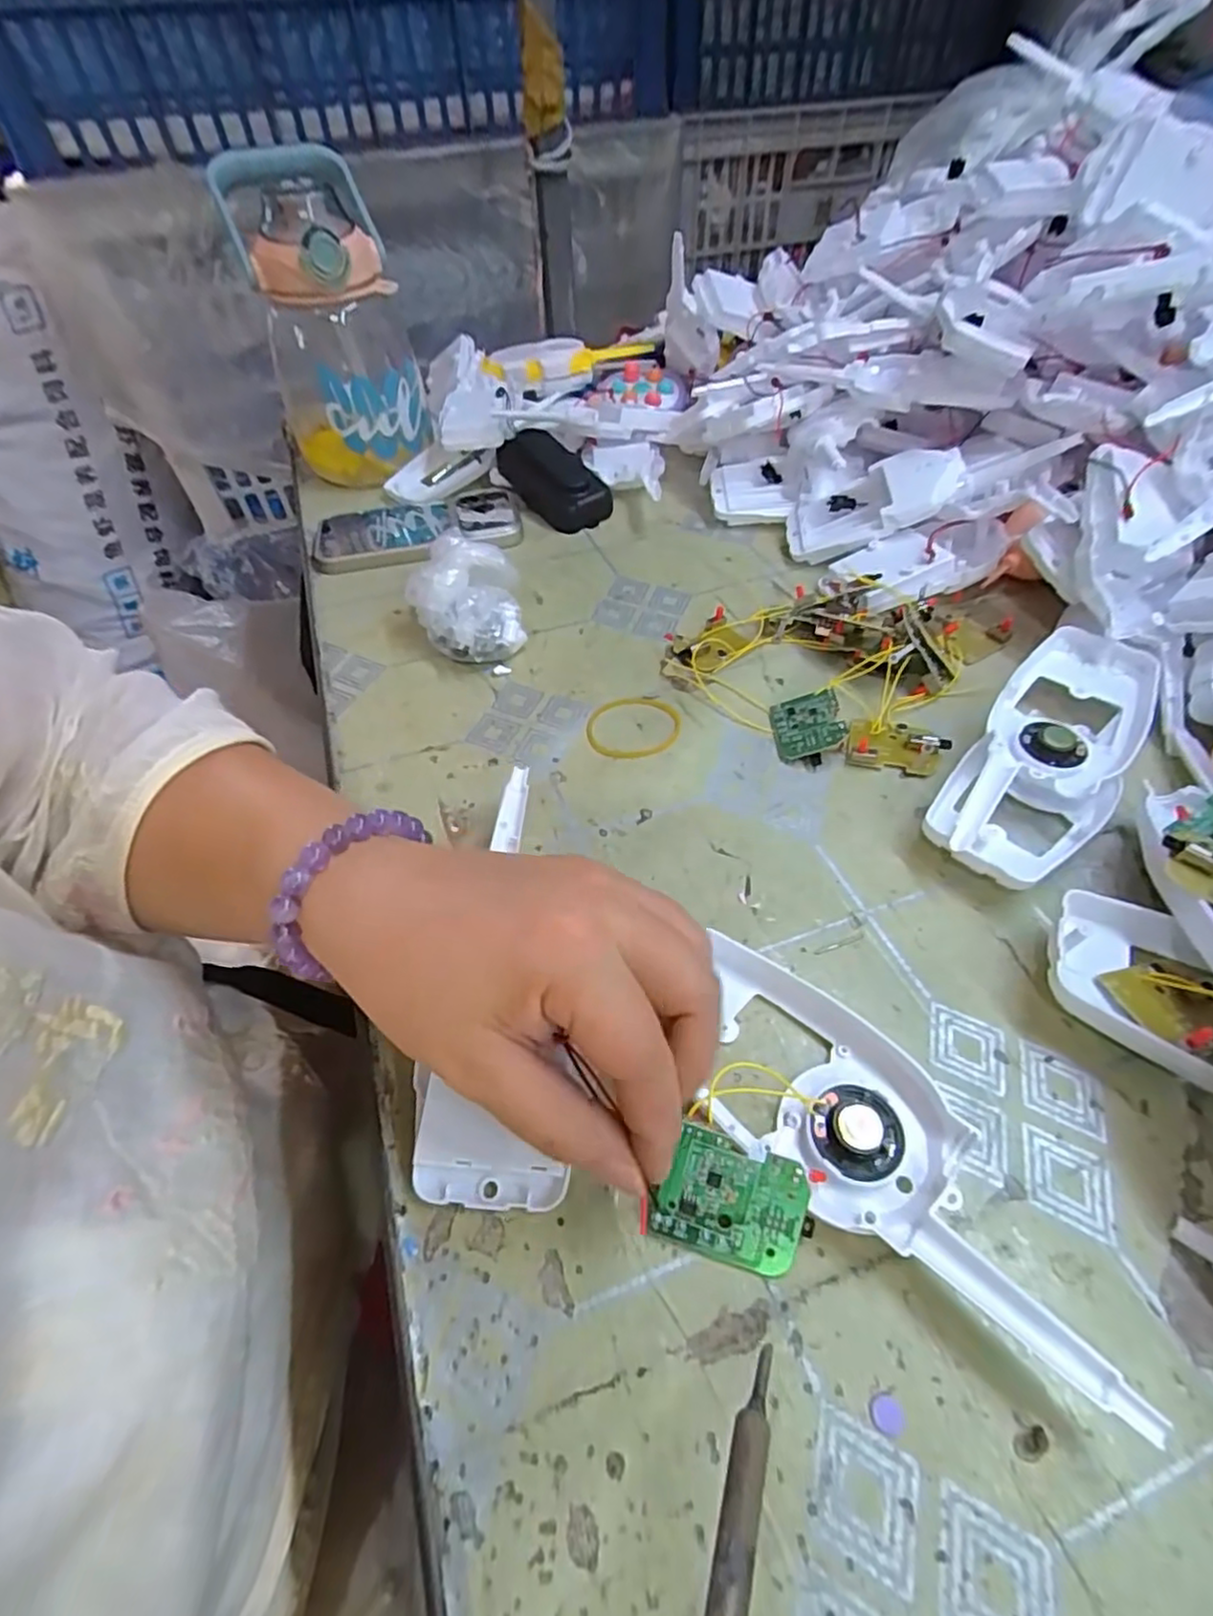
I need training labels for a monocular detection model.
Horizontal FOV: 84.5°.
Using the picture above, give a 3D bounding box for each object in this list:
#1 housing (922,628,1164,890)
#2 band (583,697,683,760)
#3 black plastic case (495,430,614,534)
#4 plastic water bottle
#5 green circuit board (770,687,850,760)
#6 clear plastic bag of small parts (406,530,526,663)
[{"bbox_3d":[0.208,-0.025,0.313,0.062,0.029,0.168,30,57,25],"label":"housing"},{"bbox_3d":[0.014,-0.044,0.355,0.050,0.004,0.048,0,49,3],"label":"band"},{"bbox_3d":[-0.039,-0.256,0.522,0.050,0.039,0.101,-30,54,-21],"label":"black plastic case"},{"bbox_3d":[-0.212,-0.373,0.522,0.105,0.192,0.116,-15,50,-10],"label":"plastic water bottle"},{"bbox_3d":[0.103,-0.043,0.343,0.034,0.004,0.040,-19,47,16],"label":"green circuit board"},{"bbox_3d":[-0.081,-0.124,0.399,0.072,0.052,0.061,27,56,24],"label":"clear plastic bag of small parts"}]

